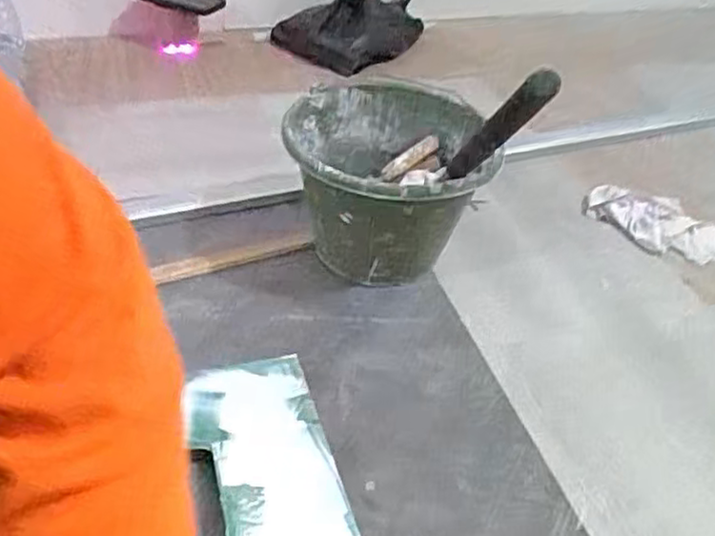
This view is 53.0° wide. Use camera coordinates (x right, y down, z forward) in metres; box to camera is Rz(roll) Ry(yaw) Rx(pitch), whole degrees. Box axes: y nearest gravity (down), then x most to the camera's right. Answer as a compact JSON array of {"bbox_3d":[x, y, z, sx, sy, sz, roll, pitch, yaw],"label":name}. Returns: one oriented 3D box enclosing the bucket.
[{"bbox_3d":[0.033,-0.088,0.862,0.221,0.176,0.224,2,38,-2],"label":"bucket"}]

